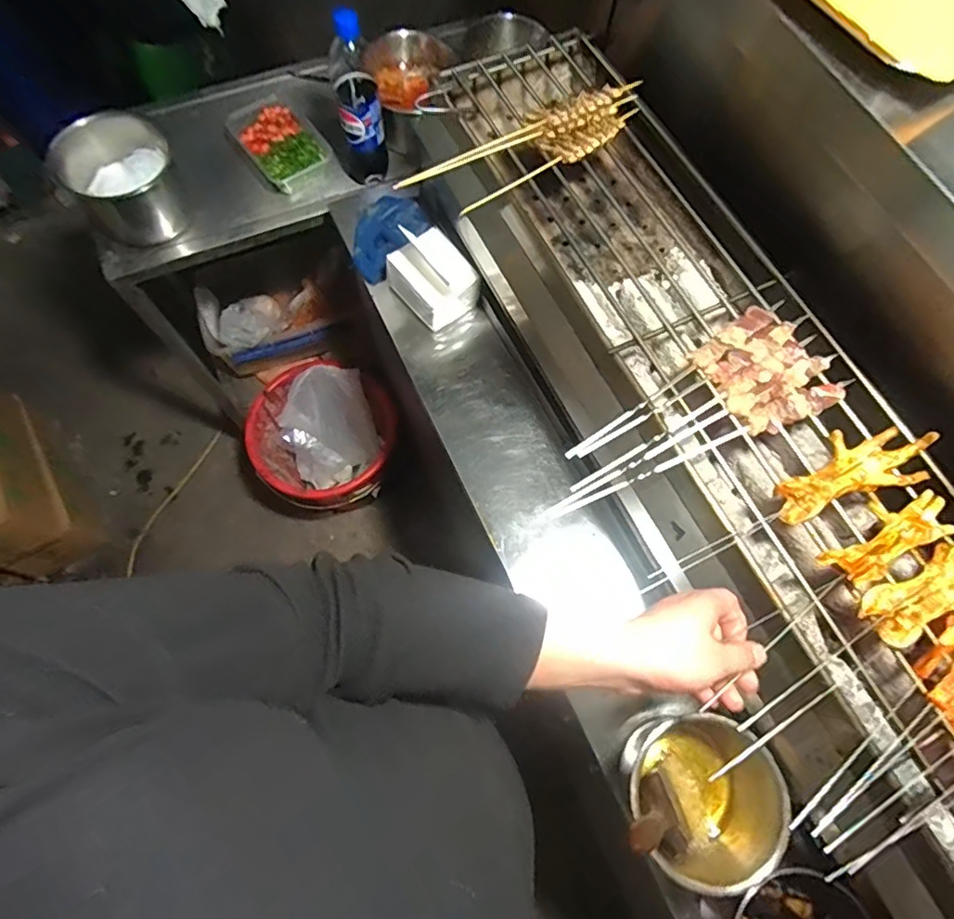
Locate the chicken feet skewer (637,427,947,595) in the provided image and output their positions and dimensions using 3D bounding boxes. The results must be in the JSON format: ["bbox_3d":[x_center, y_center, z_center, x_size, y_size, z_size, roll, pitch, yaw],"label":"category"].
[{"bbox_3d":[0.261,0.034,0.479,0.273,0.031,0.059,-21,72,-8],"label":"chicken feet skewer"}]

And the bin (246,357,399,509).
[{"bbox_3d":[-0.350,-0.029,1.343,0.286,0.264,0.308,0,70,0],"label":"bin"}]

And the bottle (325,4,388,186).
[{"bbox_3d":[-0.175,-0.501,0.817,0.074,0.250,0.085,-12,71,-4],"label":"bottle"}]

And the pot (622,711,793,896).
[{"bbox_3d":[0.216,0.324,0.541,0.150,0.123,0.138,0,70,0],"label":"pot"}]

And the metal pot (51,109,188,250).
[{"bbox_3d":[-0.520,-0.406,0.844,0.138,0.127,0.169,-28,73,-10],"label":"metal pot"}]

